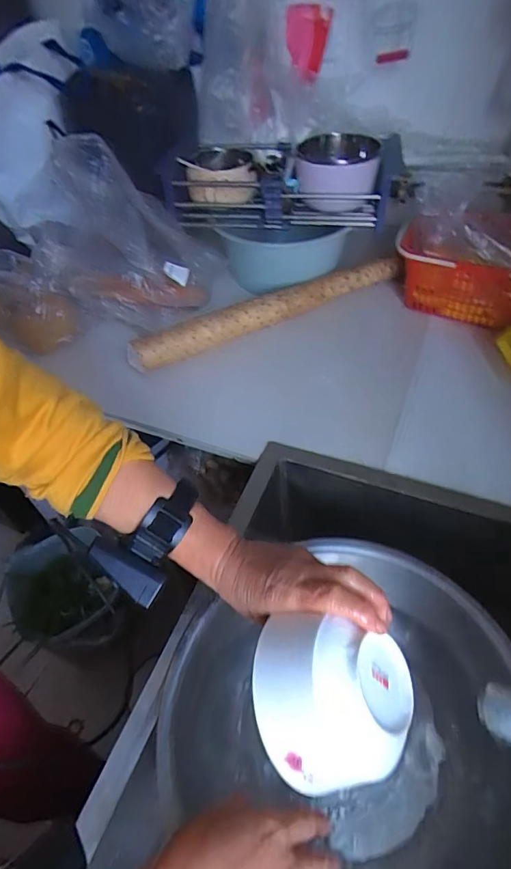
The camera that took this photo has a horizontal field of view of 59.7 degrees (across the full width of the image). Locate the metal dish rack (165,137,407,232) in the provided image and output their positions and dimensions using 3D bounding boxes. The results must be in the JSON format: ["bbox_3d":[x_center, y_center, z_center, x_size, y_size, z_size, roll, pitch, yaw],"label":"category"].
[{"bbox_3d":[0.046,-0.431,0.758,0.373,0.093,0.172,3,48,8],"label":"metal dish rack"}]

